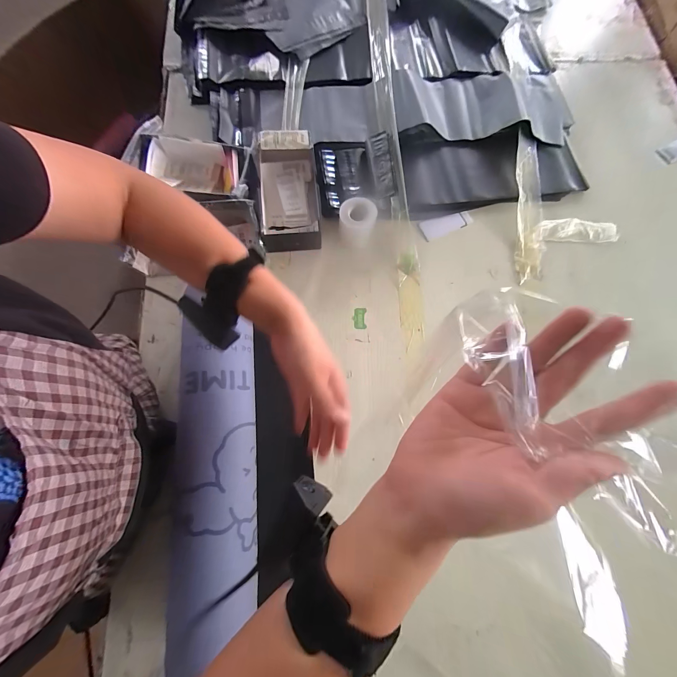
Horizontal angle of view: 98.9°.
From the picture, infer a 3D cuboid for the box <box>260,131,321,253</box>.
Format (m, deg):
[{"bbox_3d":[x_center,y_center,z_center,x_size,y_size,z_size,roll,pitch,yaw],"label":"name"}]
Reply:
[{"bbox_3d":[-0.092,-0.278,0.552,0.108,0.061,0.223,-5,76,-3],"label":"box"}]

